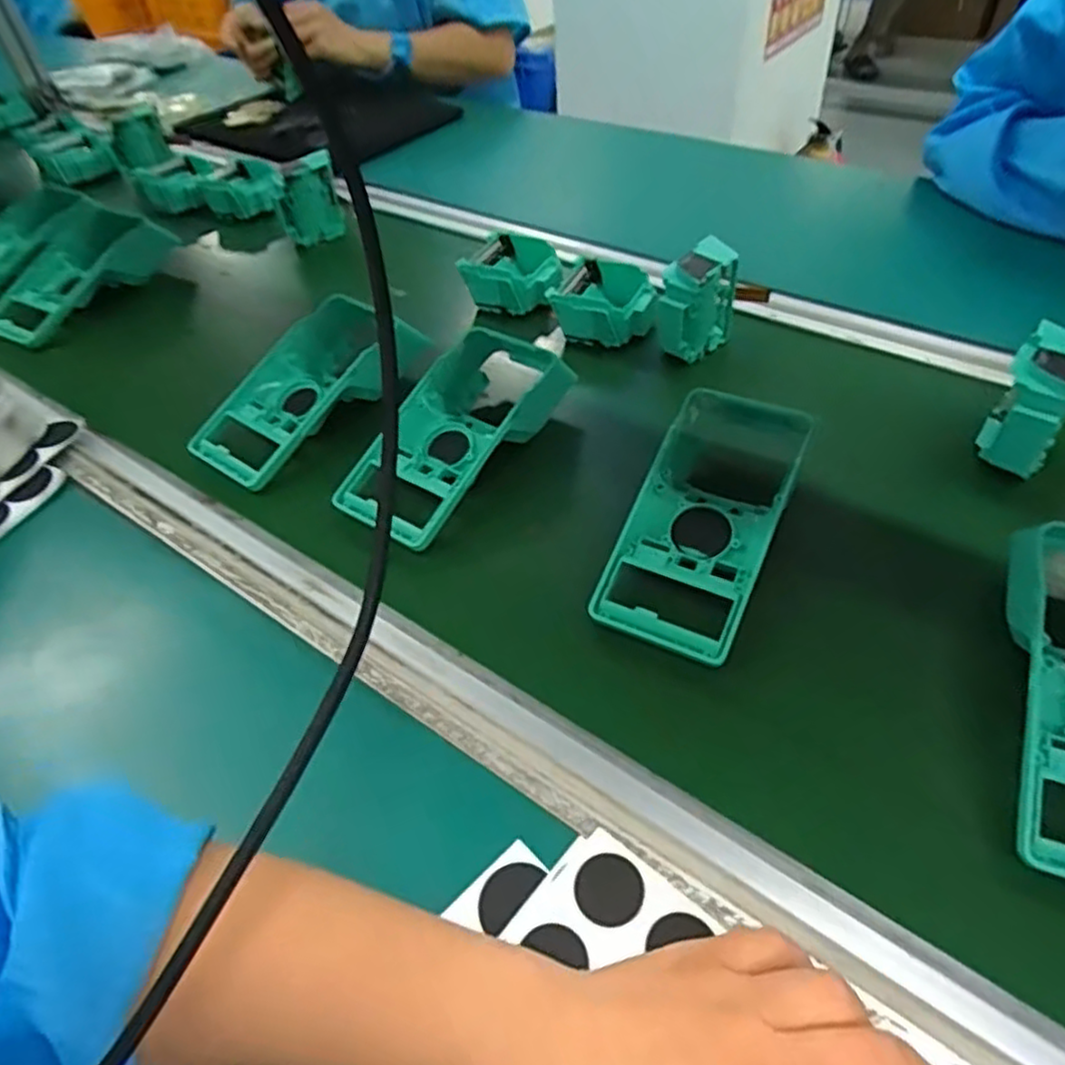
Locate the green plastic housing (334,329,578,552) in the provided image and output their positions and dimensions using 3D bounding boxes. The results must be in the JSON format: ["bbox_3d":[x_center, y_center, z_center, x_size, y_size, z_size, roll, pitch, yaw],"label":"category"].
[{"bbox_3d":[-0.053,-0.071,0.505,0.090,0.050,0.178,26,55,27],"label":"green plastic housing"}]

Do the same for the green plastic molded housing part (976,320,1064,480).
[{"bbox_3d":[0.318,-0.082,0.456,0.042,0.069,0.054,27,55,28],"label":"green plastic molded housing part"}]

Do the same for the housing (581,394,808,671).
[{"bbox_3d":[0.110,-0.020,0.442,0.078,0.054,0.198,19,52,22],"label":"housing"}]

